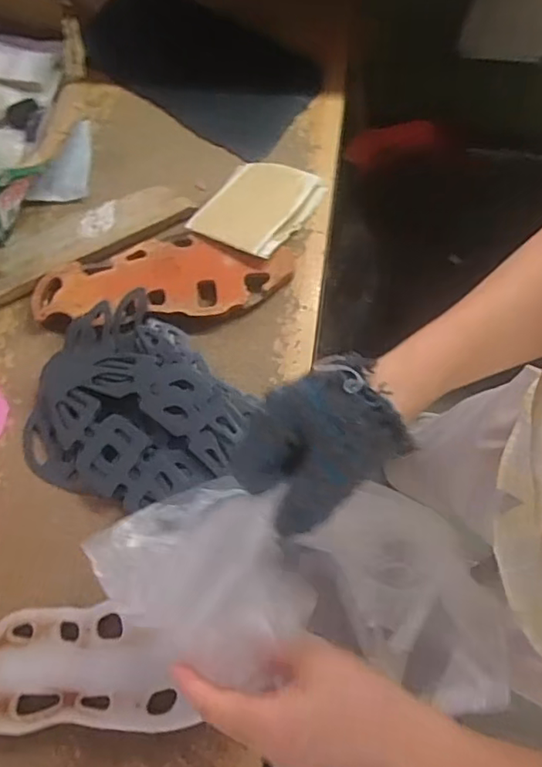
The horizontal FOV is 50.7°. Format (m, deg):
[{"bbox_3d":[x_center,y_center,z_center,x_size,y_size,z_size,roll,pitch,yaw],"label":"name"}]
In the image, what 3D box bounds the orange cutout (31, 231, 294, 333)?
[{"bbox_3d":[-0.110,-0.107,0.592,0.260,0.022,0.099,-5,76,-4],"label":"orange cutout"}]

